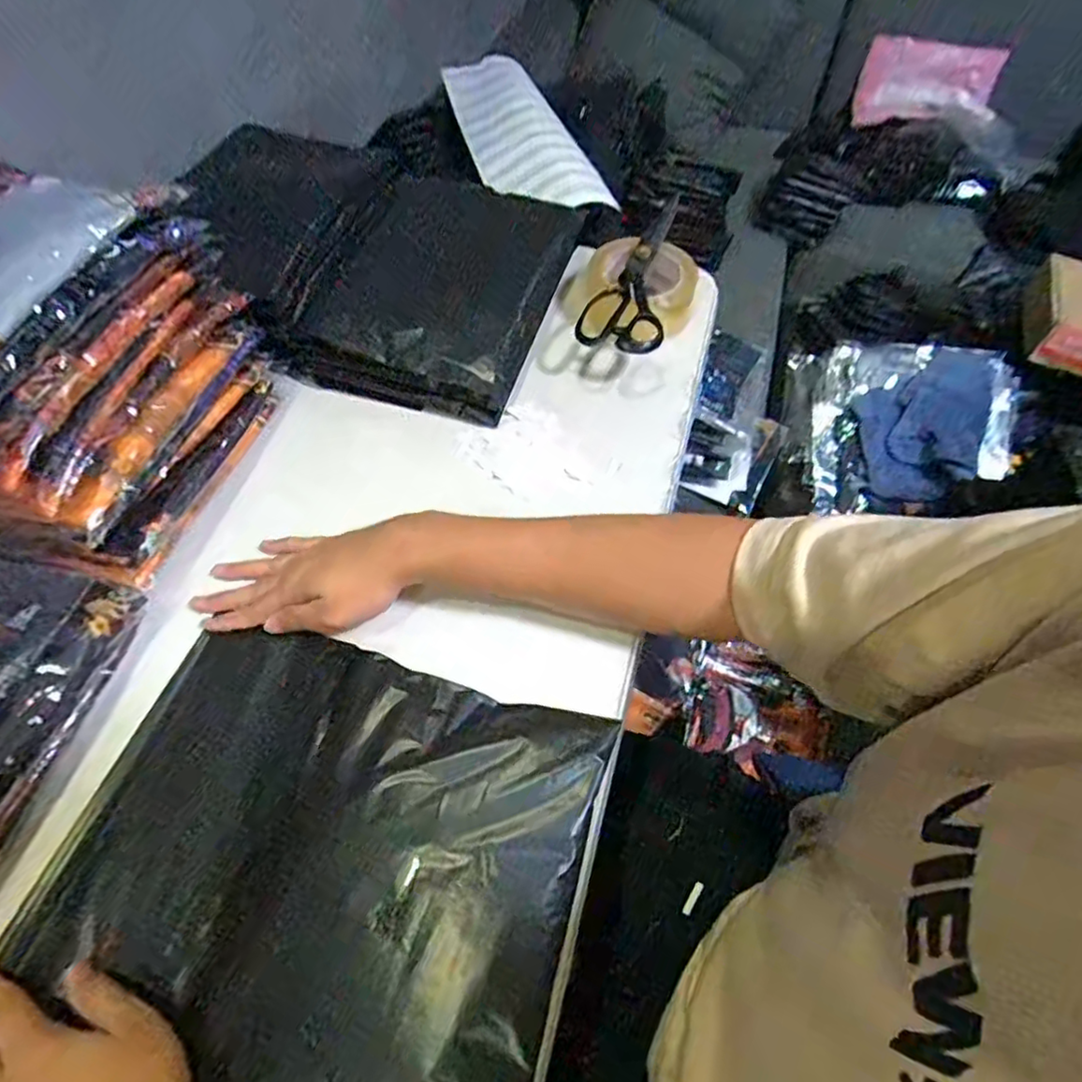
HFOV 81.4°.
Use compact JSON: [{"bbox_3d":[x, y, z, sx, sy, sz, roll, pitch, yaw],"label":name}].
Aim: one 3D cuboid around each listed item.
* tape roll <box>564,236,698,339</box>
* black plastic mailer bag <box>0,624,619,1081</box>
[{"bbox_3d":[0.100,-0.264,0.655,0.138,0.051,0.138,0,58,0],"label":"tape roll"},{"bbox_3d":[-0.142,0.200,0.397,0.324,0.031,0.263,16,59,10],"label":"black plastic mailer bag"}]

